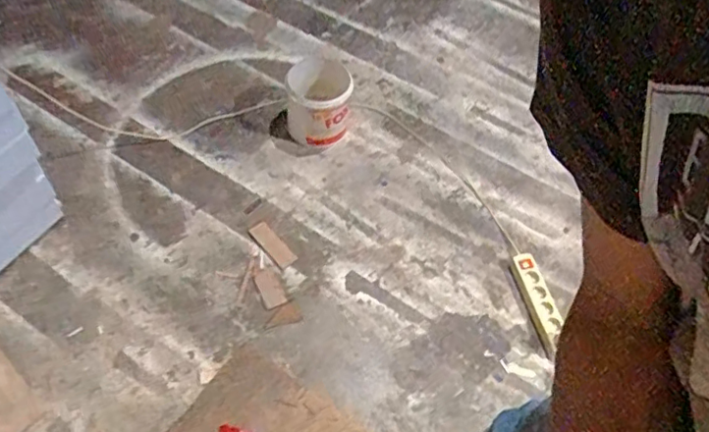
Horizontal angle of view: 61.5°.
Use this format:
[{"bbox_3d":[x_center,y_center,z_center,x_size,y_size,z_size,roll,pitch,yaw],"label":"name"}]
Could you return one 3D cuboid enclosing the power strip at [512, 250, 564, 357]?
[{"bbox_3d":[0.468,0.214,1.515,0.063,0.036,0.271,-9,57,-9],"label":"power strip"}]

